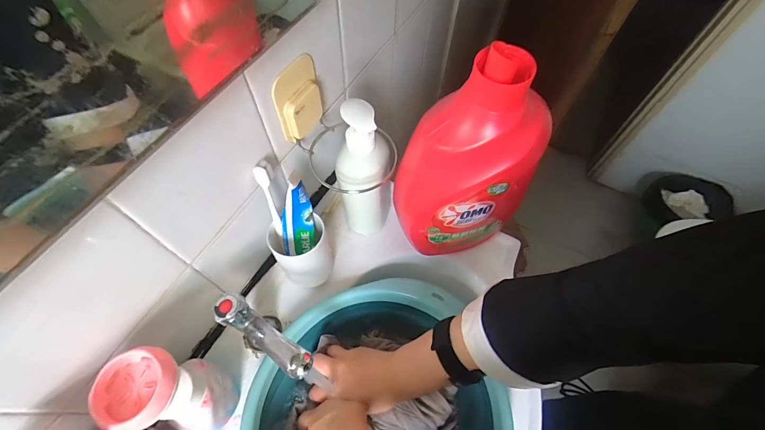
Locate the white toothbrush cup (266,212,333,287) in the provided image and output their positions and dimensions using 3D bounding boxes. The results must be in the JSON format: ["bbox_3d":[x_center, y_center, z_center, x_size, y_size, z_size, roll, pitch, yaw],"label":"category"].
[{"bbox_3d":[-0.105,0.056,0.467,0.073,0.097,0.061,-15,62,-11],"label":"white toothbrush cup"}]

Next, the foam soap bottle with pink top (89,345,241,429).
[{"bbox_3d":[-0.204,0.180,0.352,0.067,0.154,0.064,13,60,5],"label":"foam soap bottle with pink top"}]

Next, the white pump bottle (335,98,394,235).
[{"bbox_3d":[-0.024,-0.045,0.470,0.067,0.217,0.071,1,60,-2],"label":"white pump bottle"}]

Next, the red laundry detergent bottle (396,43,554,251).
[{"bbox_3d":[0.099,-0.048,0.408,0.143,0.276,0.090,-8,61,-7],"label":"red laundry detergent bottle"}]

